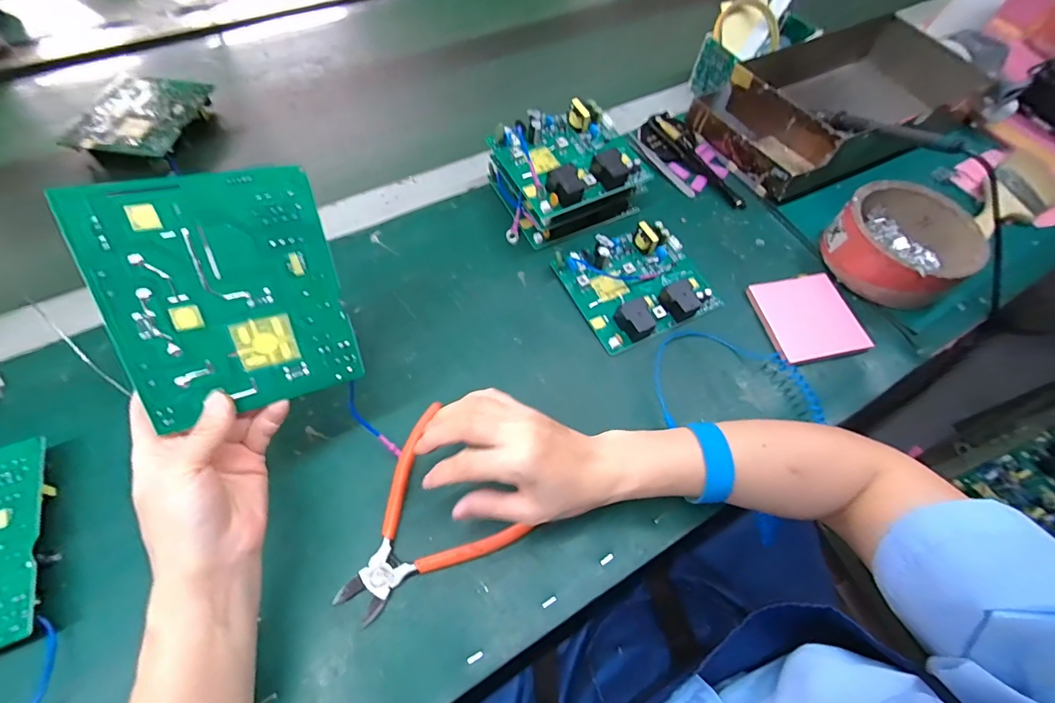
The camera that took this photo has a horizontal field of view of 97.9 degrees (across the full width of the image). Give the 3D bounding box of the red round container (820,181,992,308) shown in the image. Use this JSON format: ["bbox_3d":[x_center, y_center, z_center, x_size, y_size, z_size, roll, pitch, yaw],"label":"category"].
[{"bbox_3d":[0.373,-0.107,0.460,0.121,0.059,0.116,1,60,-2],"label":"red round container"}]

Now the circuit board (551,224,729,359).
[{"bbox_3d":[0.108,-0.071,0.441,0.129,0.027,0.112,-23,64,-15],"label":"circuit board"}]

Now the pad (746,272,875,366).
[{"bbox_3d":[0.267,-0.034,0.437,0.089,0.011,0.086,-10,61,-9],"label":"pad"}]

